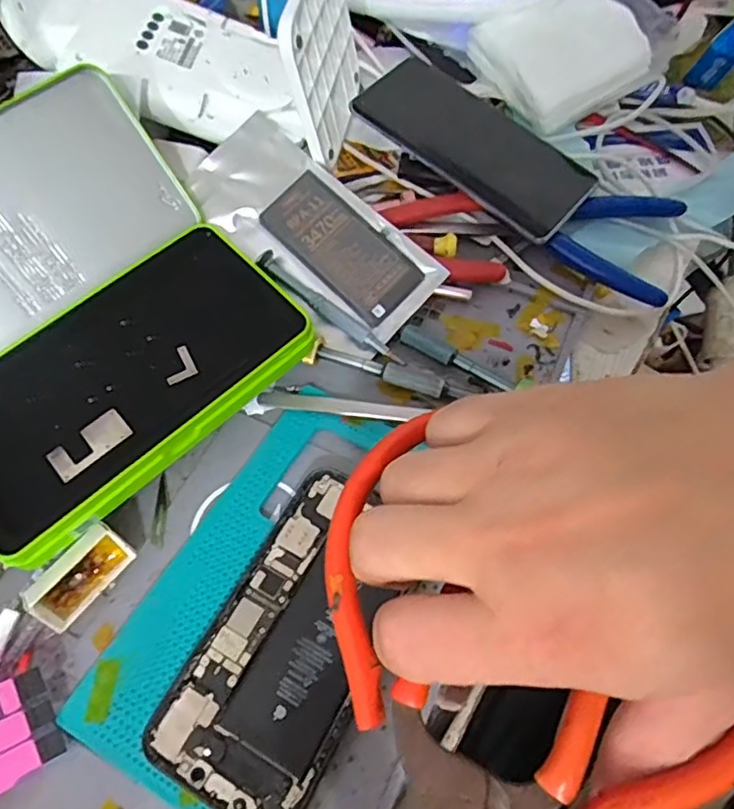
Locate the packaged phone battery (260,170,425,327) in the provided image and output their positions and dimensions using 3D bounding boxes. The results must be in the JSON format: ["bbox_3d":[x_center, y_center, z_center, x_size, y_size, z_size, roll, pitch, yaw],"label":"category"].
[{"bbox_3d":[-0.015,-0.096,0.363,0.101,0.004,0.046,44,87,8],"label":"packaged phone battery"}]

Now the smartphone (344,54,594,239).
[{"bbox_3d":[0.072,-0.174,0.397,0.159,0.012,0.077,40,68,10],"label":"smartphone"}]

